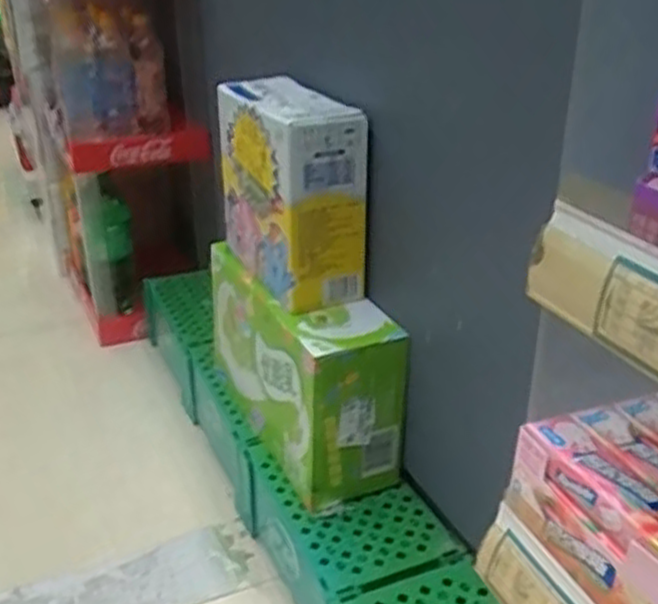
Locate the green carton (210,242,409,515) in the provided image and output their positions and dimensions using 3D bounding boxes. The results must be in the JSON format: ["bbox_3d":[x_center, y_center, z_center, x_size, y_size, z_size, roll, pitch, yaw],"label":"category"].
[{"bbox_3d":[-0.034,0.074,0.992,0.132,0.197,0.312,-11,29,-21],"label":"green carton"}]

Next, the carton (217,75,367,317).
[{"bbox_3d":[-0.046,-0.134,0.938,0.103,0.203,0.222,-12,29,-22],"label":"carton"}]

